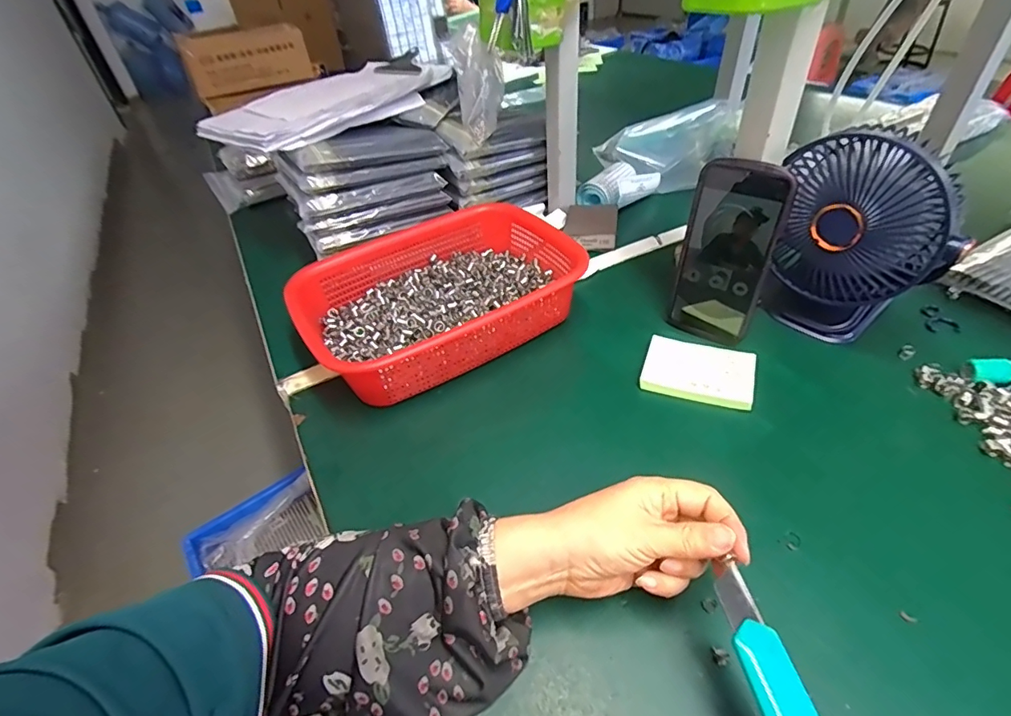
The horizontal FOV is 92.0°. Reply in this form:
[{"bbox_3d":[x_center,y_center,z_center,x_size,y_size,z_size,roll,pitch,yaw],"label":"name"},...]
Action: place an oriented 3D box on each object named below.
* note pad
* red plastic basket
[{"bbox_3d":[0.179,0.011,0.452,0.094,0.011,0.069,12,45,19],"label":"note pad"},{"bbox_3d":[-0.064,-0.067,0.524,0.281,0.073,0.209,-27,46,-22],"label":"red plastic basket"}]

